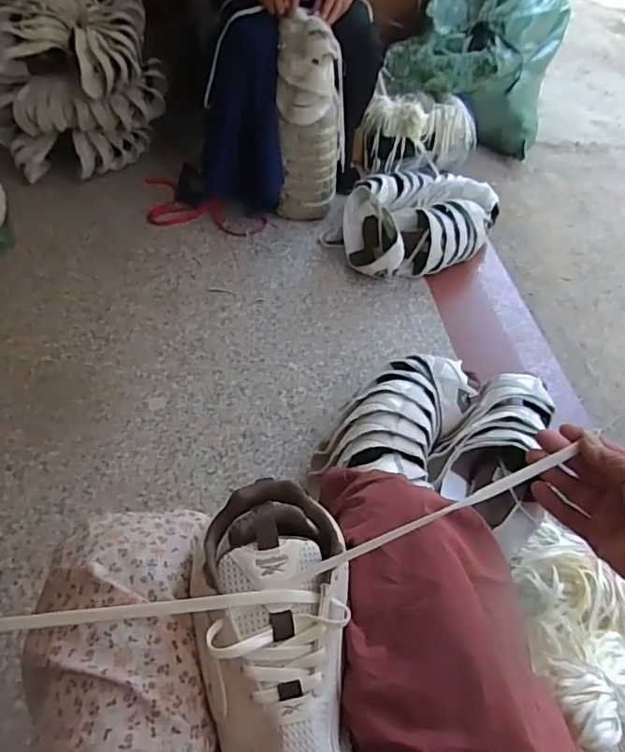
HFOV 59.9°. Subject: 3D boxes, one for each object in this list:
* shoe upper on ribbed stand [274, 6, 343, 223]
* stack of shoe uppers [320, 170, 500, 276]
[{"bbox_3d":[-0.010,-0.604,1.336,0.149,0.432,0.139,11,50,6],"label":"shoe upper on ribbed stand"},{"bbox_3d":[0.258,-0.397,1.356,0.391,0.130,0.298,-30,57,-26],"label":"stack of shoe uppers"}]

